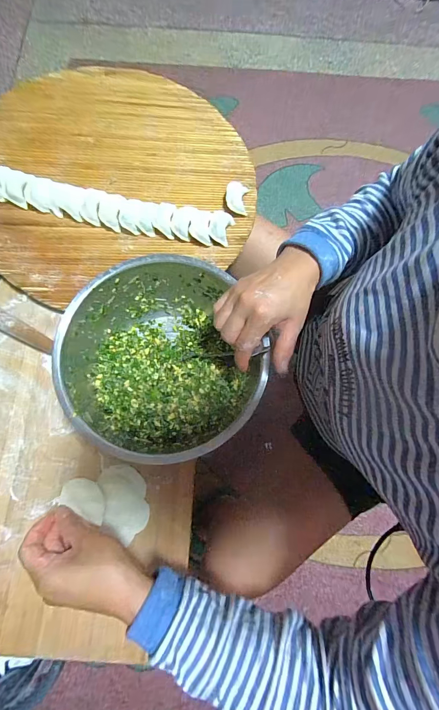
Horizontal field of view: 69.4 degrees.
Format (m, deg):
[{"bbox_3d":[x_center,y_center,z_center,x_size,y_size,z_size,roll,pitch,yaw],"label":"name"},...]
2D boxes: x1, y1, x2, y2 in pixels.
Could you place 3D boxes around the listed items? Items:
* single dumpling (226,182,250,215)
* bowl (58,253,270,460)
[{"bbox_3d":[0.029,-0.259,0.517,0.036,0.019,0.055,5,75,0],"label":"single dumpling"},{"bbox_3d":[-0.075,0.010,0.411,0.224,0.093,0.239,0,75,-1],"label":"bowl"}]

